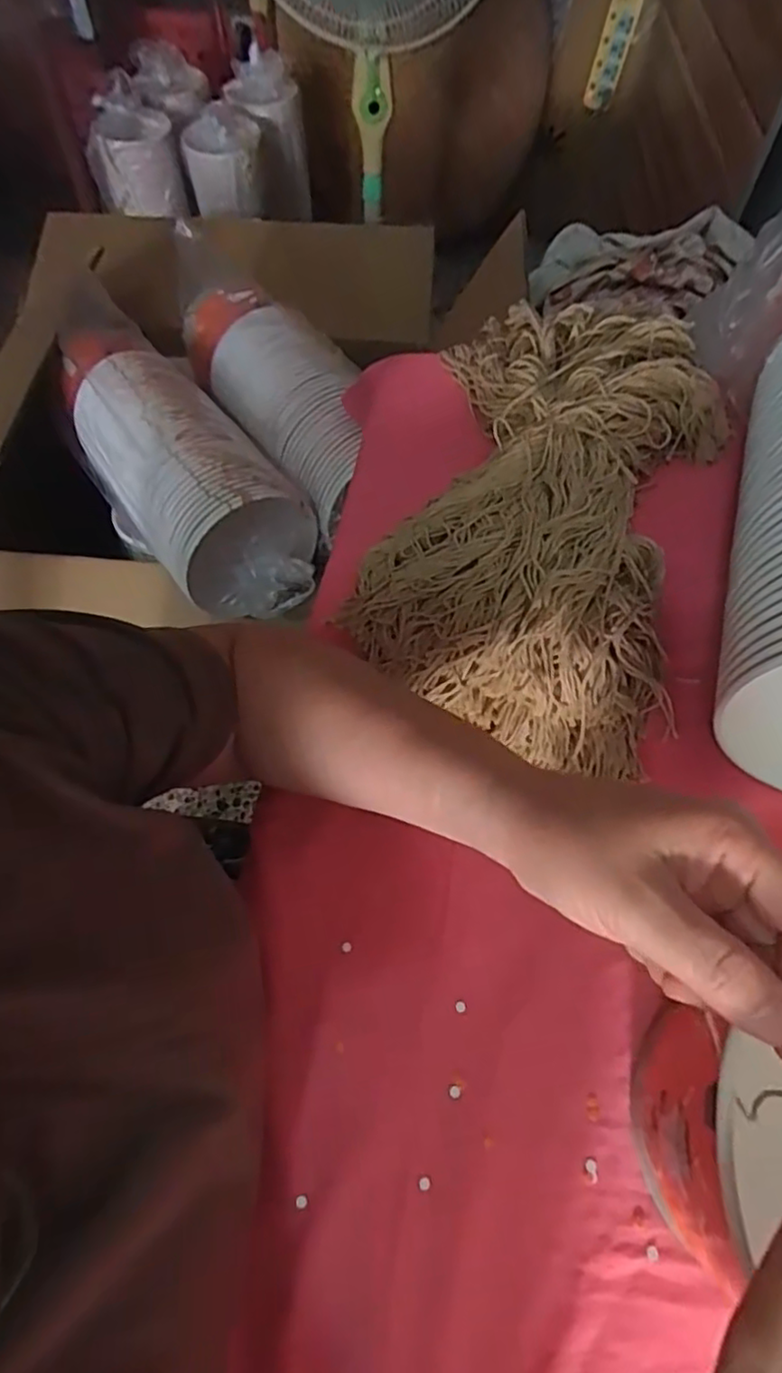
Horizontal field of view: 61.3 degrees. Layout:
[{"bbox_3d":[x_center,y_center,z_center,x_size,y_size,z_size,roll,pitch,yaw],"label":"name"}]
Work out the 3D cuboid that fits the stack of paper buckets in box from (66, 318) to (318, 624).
[{"bbox_3d":[-0.265,-0.266,0.788,0.160,0.143,0.469,-36,68,-18],"label":"stack of paper buckets in box"}]

